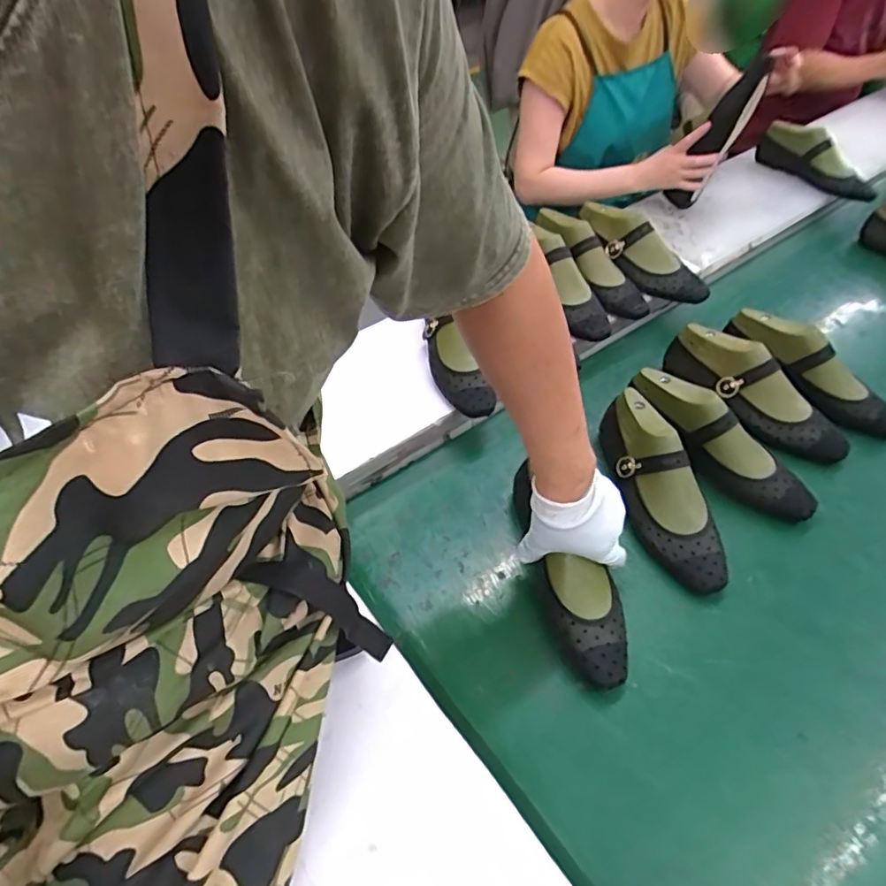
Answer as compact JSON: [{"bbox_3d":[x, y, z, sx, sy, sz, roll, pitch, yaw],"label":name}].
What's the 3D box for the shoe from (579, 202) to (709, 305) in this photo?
[{"bbox_3d":[0.368,-0.359,1.015,0.113,0.067,0.281,-29,71,-24],"label":"shoe"}]

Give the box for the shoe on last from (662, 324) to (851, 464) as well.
[{"bbox_3d":[0.471,-0.080,0.837,0.093,0.094,0.290,-34,56,-27],"label":"shoe on last"}]

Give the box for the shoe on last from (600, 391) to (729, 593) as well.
[{"bbox_3d":[0.282,0.044,0.719,0.086,0.092,0.247,-11,61,-10],"label":"shoe on last"}]

